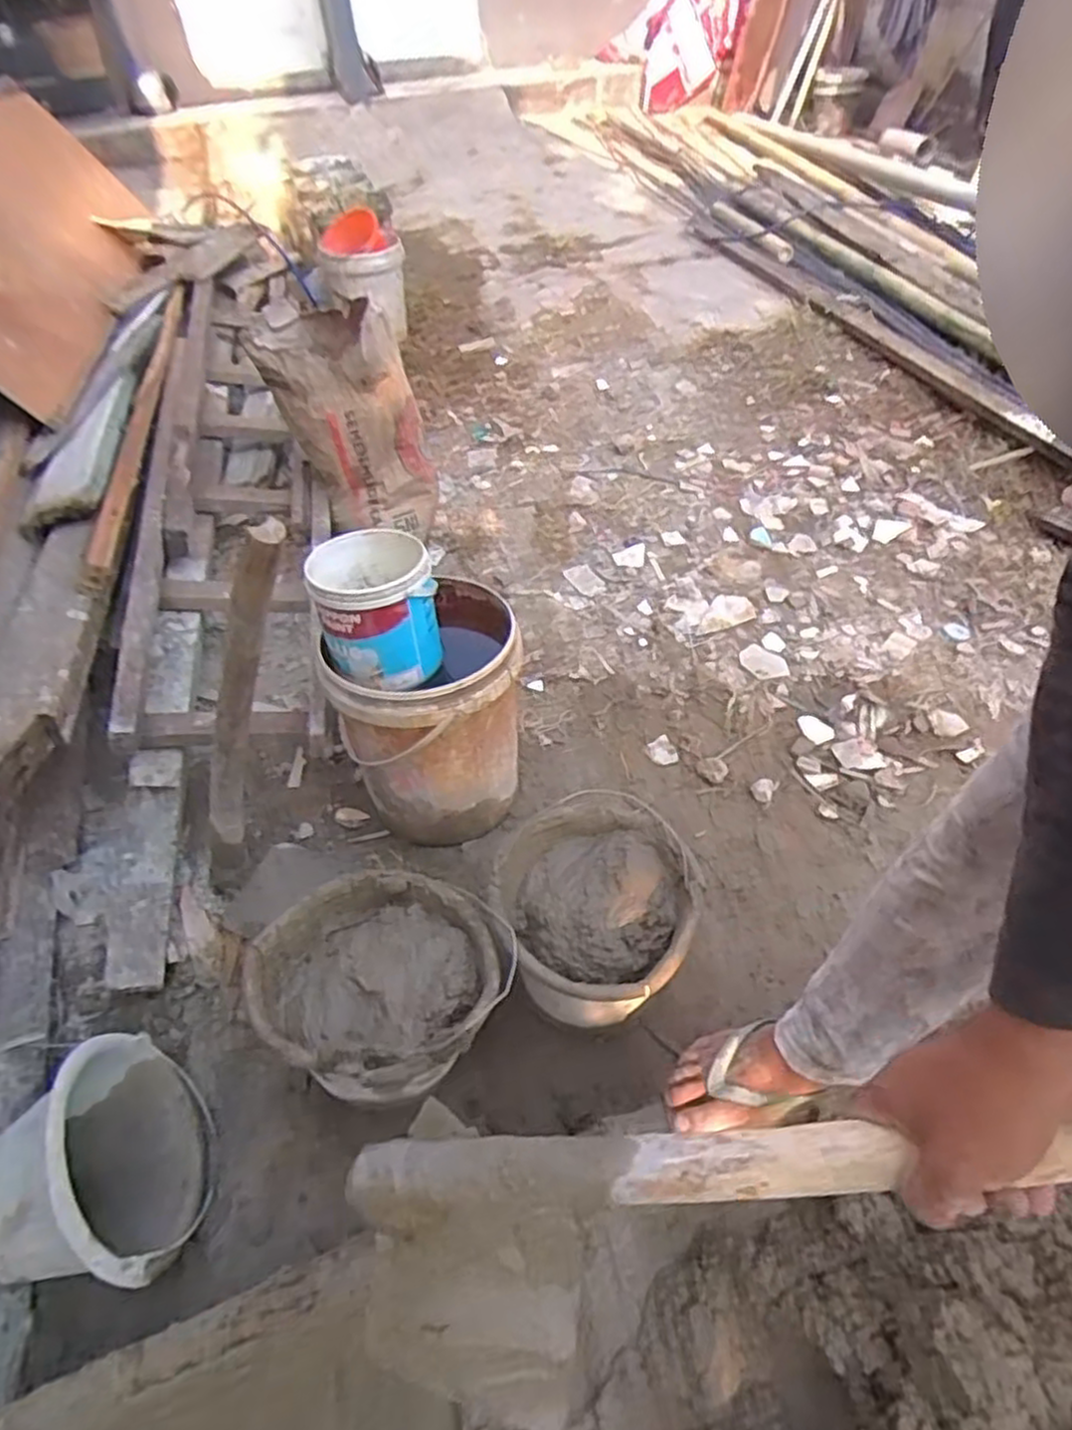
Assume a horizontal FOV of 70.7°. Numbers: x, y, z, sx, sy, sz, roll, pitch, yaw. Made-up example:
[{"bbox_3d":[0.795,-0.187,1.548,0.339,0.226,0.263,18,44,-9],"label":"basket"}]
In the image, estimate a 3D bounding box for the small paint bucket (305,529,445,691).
[{"bbox_3d":[-0.238,-0.157,1.146,0.188,0.165,0.218,-19,48,-14],"label":"small paint bucket"}]

